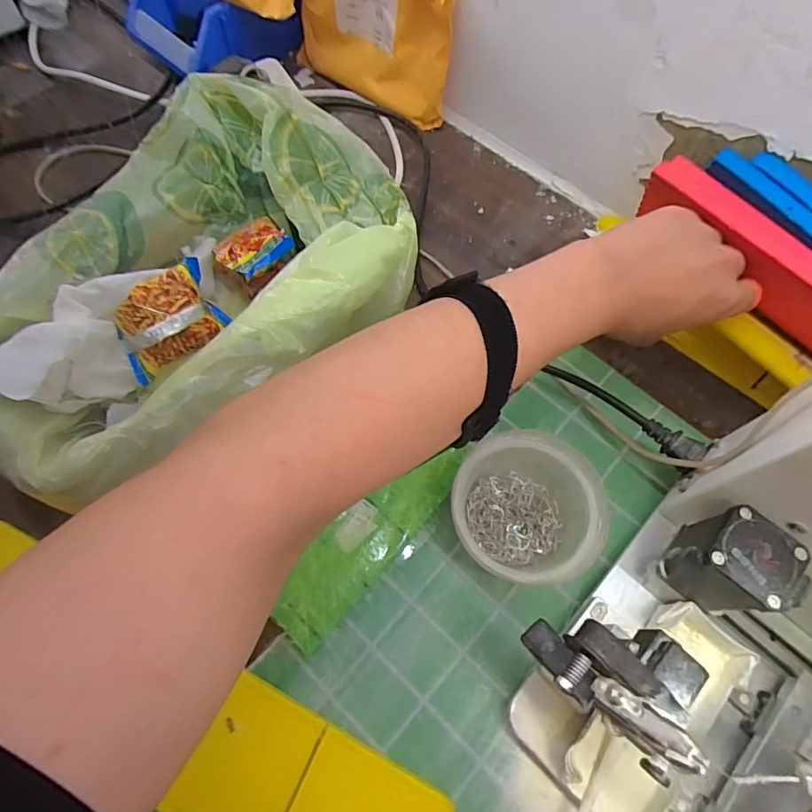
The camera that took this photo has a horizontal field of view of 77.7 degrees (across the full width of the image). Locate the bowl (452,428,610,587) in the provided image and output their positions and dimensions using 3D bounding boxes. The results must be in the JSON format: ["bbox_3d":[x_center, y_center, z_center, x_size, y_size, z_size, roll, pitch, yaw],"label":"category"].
[{"bbox_3d":[0.080,0.071,0.349,0.096,0.049,0.097,1,67,-1],"label":"bowl"}]

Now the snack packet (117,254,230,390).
[{"bbox_3d":[-0.156,-0.059,0.329,0.076,0.047,0.042,-40,74,-17],"label":"snack packet"}]

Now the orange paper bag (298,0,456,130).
[{"bbox_3d":[-0.028,-0.374,0.478,0.177,0.163,0.052,40,71,14],"label":"orange paper bag"}]

